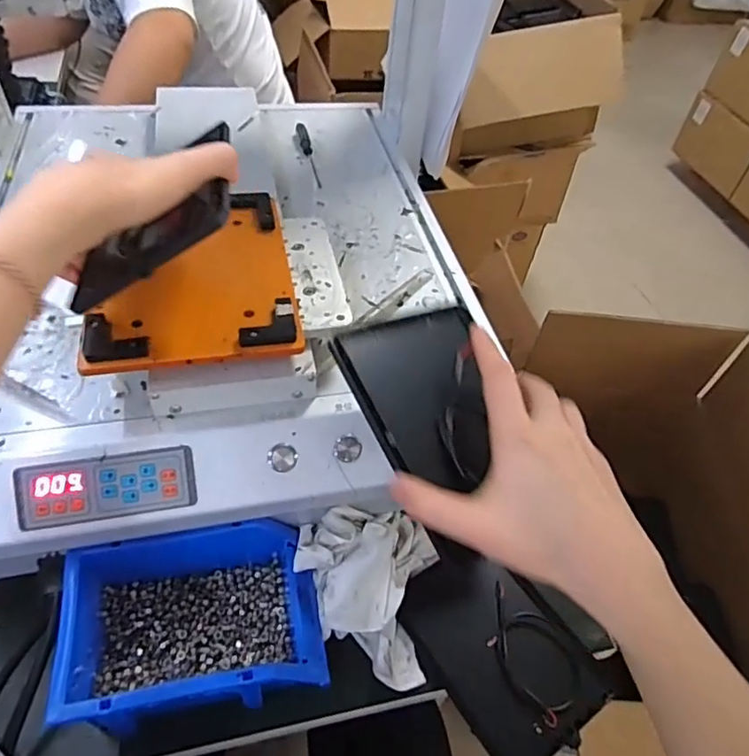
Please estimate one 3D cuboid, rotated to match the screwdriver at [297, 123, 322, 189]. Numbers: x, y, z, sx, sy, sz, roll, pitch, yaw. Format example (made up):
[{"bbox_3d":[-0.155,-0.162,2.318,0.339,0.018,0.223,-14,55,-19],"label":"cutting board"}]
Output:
[{"bbox_3d":[-0.078,-0.267,0.680,0.014,0.011,0.127,-7,50,-12],"label":"screwdriver"}]

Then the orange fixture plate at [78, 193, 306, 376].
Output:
[{"bbox_3d":[-0.141,-0.085,0.452,0.147,0.013,0.186,-7,50,-12],"label":"orange fixture plate"}]

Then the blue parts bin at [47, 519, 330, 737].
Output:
[{"bbox_3d":[-0.131,0.176,0.434,0.172,0.069,0.133,-9,50,-13],"label":"blue parts bin"}]

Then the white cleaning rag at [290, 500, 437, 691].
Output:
[{"bbox_3d":[-0.009,0.165,0.466,0.114,0.073,0.122,12,49,4],"label":"white cleaning rag"}]

